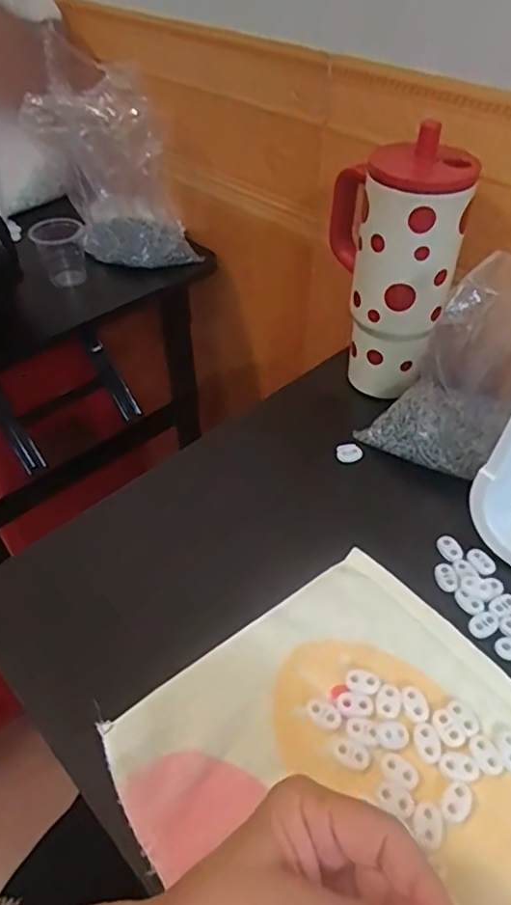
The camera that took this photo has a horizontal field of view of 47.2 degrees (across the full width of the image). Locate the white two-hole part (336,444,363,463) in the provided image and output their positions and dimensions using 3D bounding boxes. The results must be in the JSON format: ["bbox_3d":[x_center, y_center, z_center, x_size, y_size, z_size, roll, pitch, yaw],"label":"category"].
[{"bbox_3d":[0.084,0.000,0.525,0.023,0.006,0.017,-9,48,-6],"label":"white two-hole part"}]

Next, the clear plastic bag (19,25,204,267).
[{"bbox_3d":[-0.175,-0.345,0.733,0.146,0.199,0.126,-21,49,-19],"label":"clear plastic bag"}]

